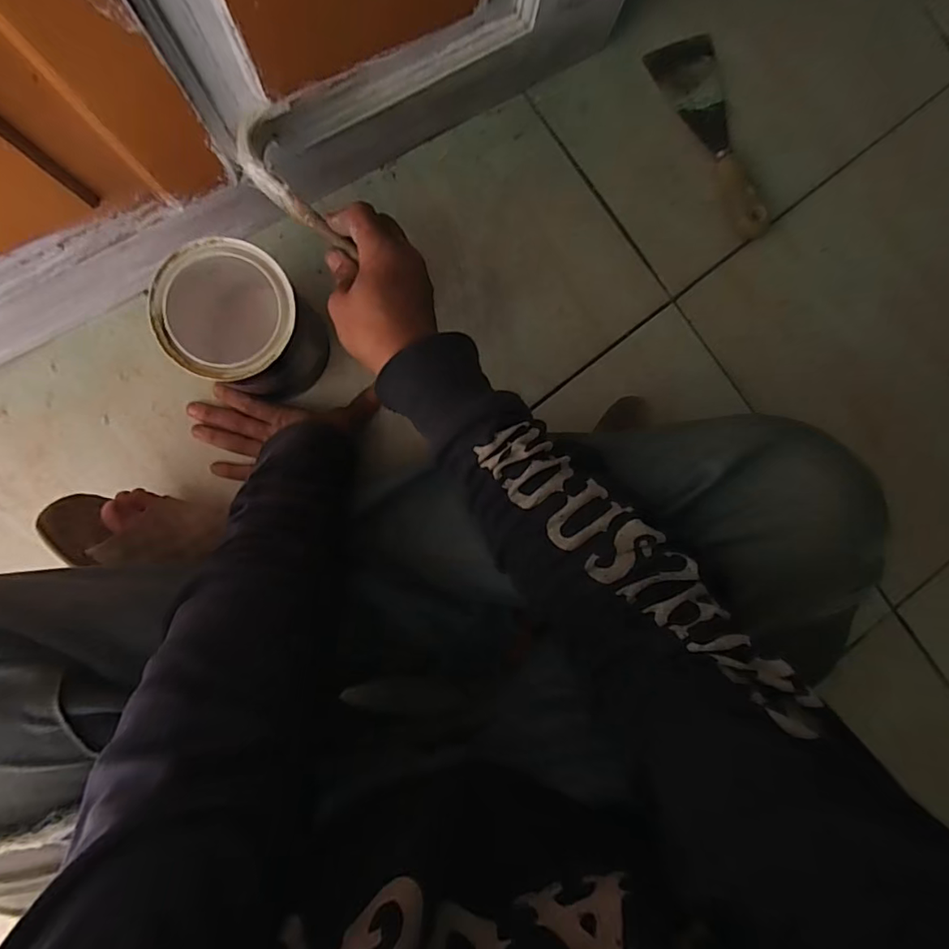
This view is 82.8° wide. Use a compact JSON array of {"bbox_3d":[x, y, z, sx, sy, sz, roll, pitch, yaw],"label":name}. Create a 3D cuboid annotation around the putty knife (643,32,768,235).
[{"bbox_3d":[0.241,-0.331,0.524,0.066,0.034,0.205,-24,93,-5],"label":"putty knife"}]

